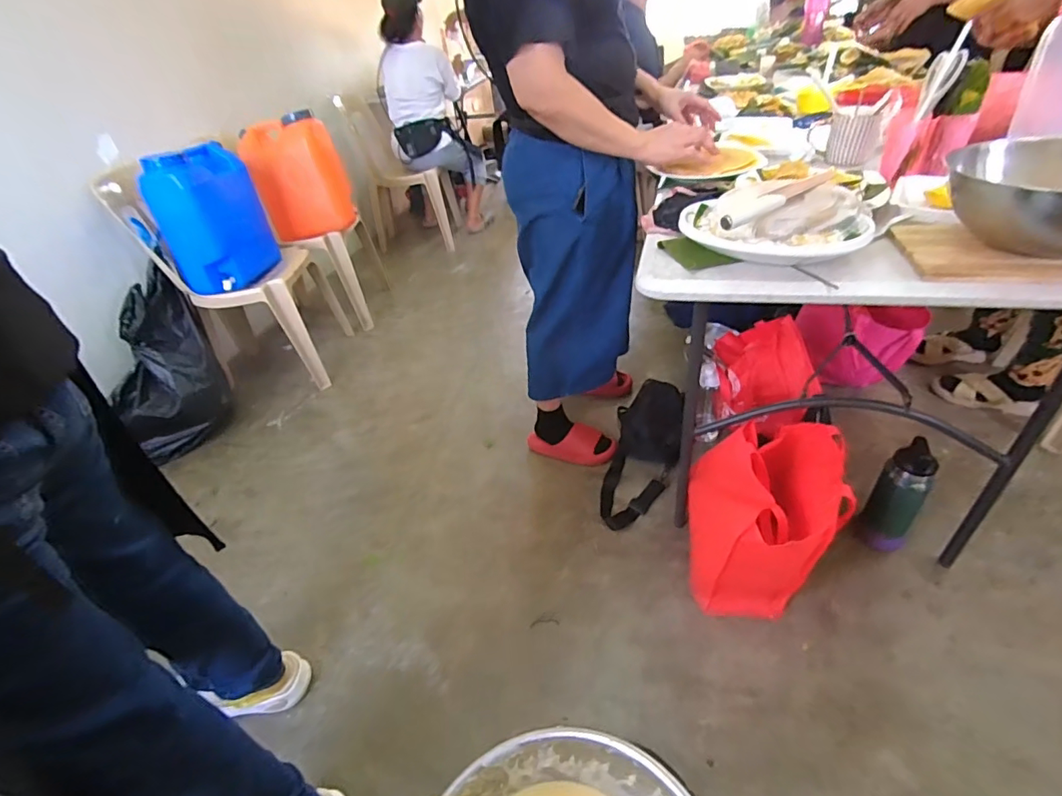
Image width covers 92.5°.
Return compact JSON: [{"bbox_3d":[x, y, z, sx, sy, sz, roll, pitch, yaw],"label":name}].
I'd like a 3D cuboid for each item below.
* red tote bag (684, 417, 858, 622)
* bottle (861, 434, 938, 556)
[{"bbox_3d":[0.469,0.279,1.047,0.249,0.403,0.268,1,38,12],"label":"red tote bag"},{"bbox_3d":[0.826,0.223,1.144,0.092,0.298,0.096,28,49,37],"label":"bottle"}]

